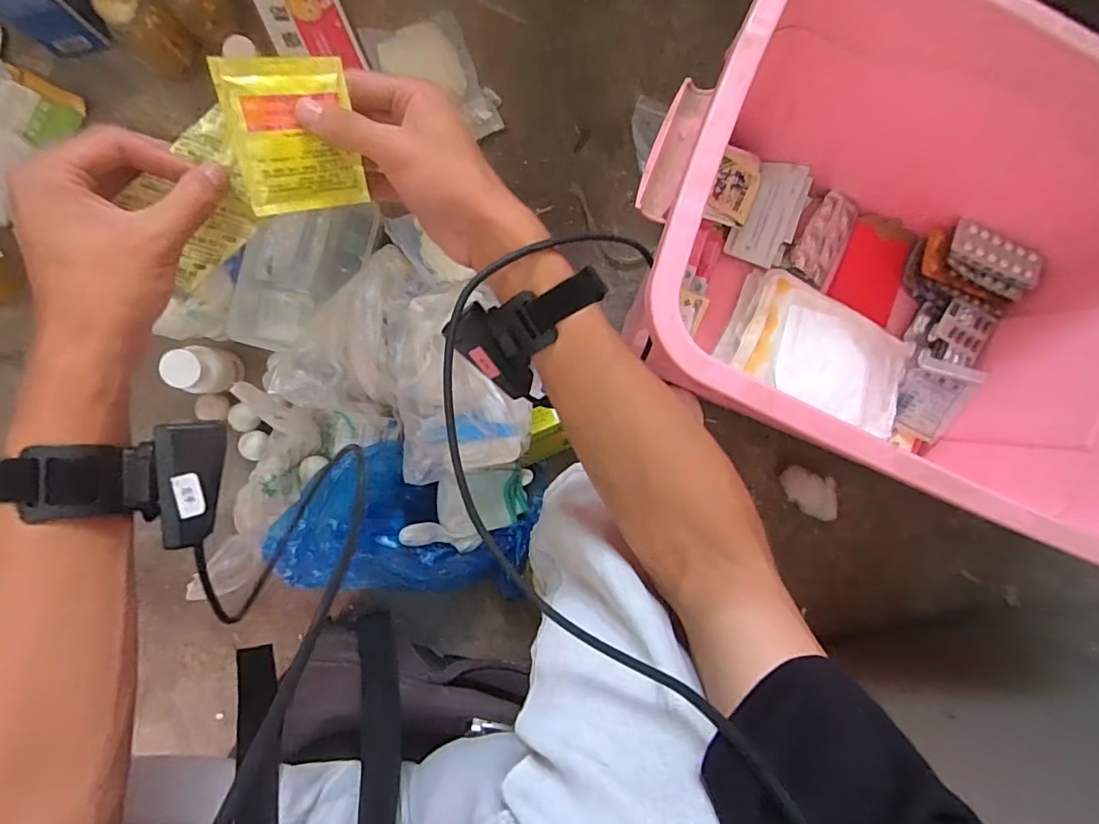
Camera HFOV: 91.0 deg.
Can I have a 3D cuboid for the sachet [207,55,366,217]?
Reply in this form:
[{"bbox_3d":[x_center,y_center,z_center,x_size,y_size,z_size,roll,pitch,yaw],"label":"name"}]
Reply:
[{"bbox_3d":[-0.146,-0.159,0.312,0.065,0.008,0.077,-20,121,-27],"label":"sachet"}]

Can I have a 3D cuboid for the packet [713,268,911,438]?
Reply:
[{"bbox_3d":[0.294,-0.059,0.585,0.206,0.043,0.128,23,92,-7],"label":"packet"}]

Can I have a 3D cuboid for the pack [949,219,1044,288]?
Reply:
[{"bbox_3d":[0.464,-0.164,0.560,0.099,0.007,0.037,23,112,-1],"label":"pack"}]

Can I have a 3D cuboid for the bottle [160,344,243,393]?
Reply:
[{"bbox_3d":[-0.340,-0.040,0.529,0.045,0.070,0.049,2,94,-6],"label":"bottle"}]

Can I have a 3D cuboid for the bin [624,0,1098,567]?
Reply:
[{"bbox_3d":[0.308,-0.119,0.505,0.491,0.301,0.342,22,92,-7],"label":"bin"}]

